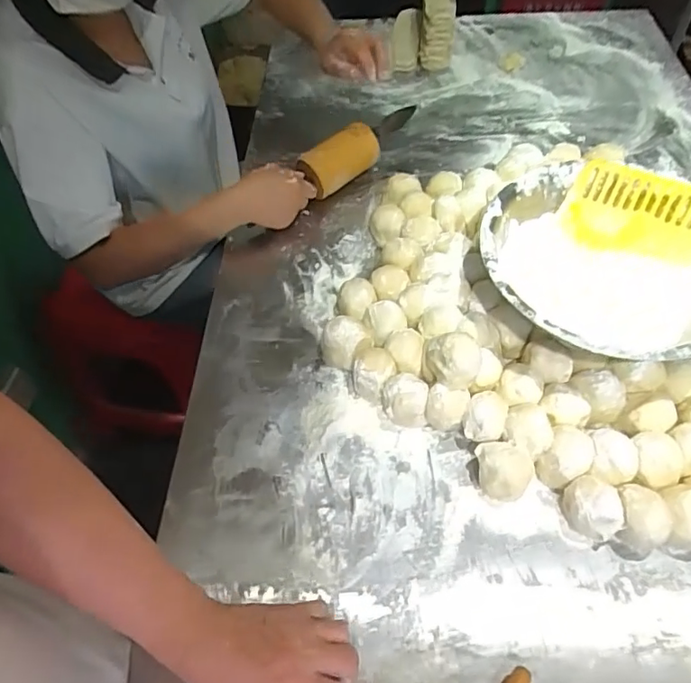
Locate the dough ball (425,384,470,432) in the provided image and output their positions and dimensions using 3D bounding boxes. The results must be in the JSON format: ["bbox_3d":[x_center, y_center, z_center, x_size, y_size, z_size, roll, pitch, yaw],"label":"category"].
[{"bbox_3d":[0.110,0.077,0.592,0.043,0.046,0.039,11,57,11],"label":"dough ball"}]

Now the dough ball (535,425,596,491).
[{"bbox_3d":[0.227,0.121,0.566,0.044,0.045,0.056,26,61,19],"label":"dough ball"}]

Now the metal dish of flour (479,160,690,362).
[{"bbox_3d":[0.290,-0.074,0.615,0.274,0.089,0.262,-1,55,2],"label":"metal dish of flour"}]

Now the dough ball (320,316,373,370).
[{"bbox_3d":[0.001,0.002,0.654,0.057,0.050,0.049,-17,56,-9],"label":"dough ball"}]

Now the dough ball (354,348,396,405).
[{"bbox_3d":[0.033,0.038,0.625,0.044,0.041,0.054,12,57,11],"label":"dough ball"}]

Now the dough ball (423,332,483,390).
[{"bbox_3d":[0.113,0.022,0.585,0.056,0.048,0.050,2,56,4],"label":"dough ball"}]

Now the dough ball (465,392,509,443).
[{"bbox_3d":[0.150,0.088,0.590,0.039,0.046,0.054,16,58,14],"label":"dough ball"}]

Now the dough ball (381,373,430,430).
[{"bbox_3d":[0.066,0.065,0.604,0.048,0.056,0.047,-1,55,2],"label":"dough ball"}]

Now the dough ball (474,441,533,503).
[{"bbox_3d":[0.160,0.134,0.555,0.050,0.052,0.054,-1,55,2],"label":"dough ball"}]

